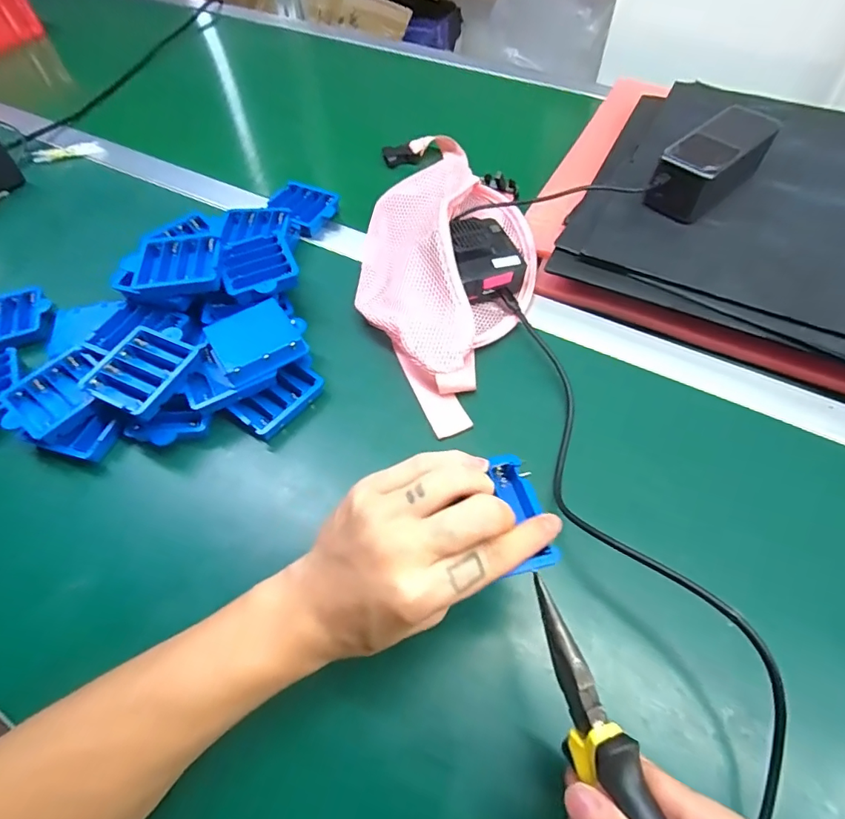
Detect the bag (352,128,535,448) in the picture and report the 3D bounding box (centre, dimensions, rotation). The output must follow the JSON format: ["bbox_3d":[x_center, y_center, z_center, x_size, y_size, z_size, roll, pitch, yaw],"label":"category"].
[{"bbox_3d":[0.025,-0.166,0.481,0.166,0.071,0.407,2,55,4],"label":"bag"}]

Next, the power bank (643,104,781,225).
[{"bbox_3d":[0.272,-0.229,0.455,0.128,0.056,0.053,-39,64,-21],"label":"power bank"}]

